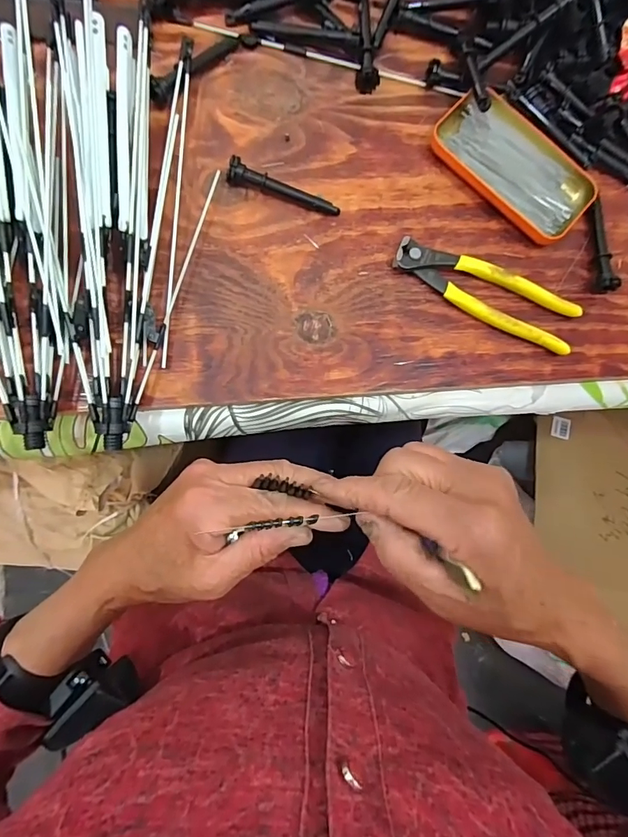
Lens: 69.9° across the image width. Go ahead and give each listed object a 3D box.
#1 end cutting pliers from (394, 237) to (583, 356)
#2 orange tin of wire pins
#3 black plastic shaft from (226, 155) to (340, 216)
[{"bbox_3d":[0.145,-0.106,0.378,0.163,0.016,0.048,25,80,-3],"label":"end cutting pliers"},{"bbox_3d":[0.175,-0.220,0.391,0.141,0.017,0.081,44,80,0],"label":"orange tin of wire pins"},{"bbox_3d":[-0.024,-0.188,0.367,0.092,0.020,0.016,14,81,-5],"label":"black plastic shaft"}]

